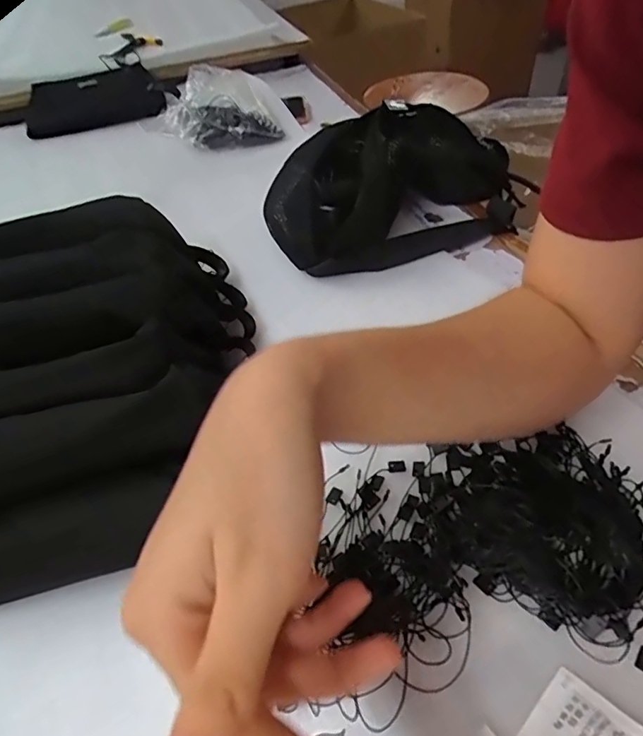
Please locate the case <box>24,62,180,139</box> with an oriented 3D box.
[{"bbox_3d":[-0.290,-0.355,0.681,0.193,0.049,0.076,-20,48,-11],"label":"case"}]

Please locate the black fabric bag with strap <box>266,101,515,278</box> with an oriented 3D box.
[{"bbox_3d":[0.071,-0.178,0.477,0.240,0.101,0.134,-19,48,-11],"label":"black fabric bag with strap"}]

